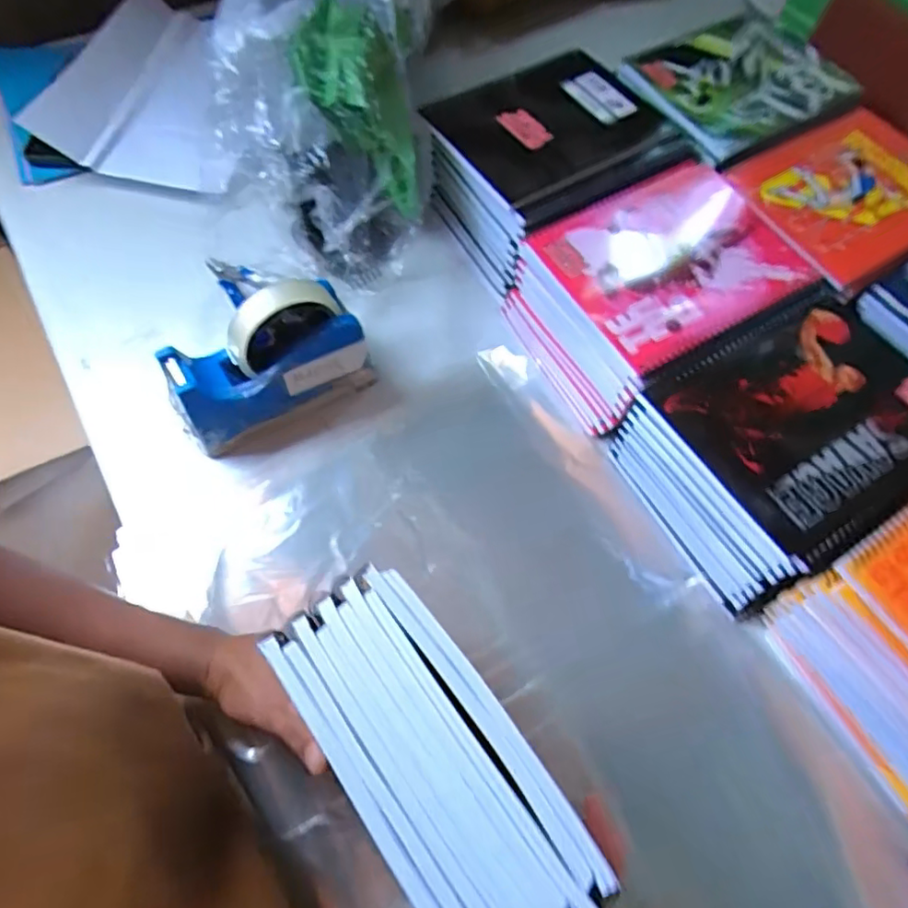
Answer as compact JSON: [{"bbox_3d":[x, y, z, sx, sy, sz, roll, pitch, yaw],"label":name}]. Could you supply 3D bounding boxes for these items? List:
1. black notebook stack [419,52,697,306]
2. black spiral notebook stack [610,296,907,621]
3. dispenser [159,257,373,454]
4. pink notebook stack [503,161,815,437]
[{"bbox_3d":[0.096,-0.275,0.594,0.206,0.104,0.173,-27,67,-14],"label":"black notebook stack"},{"bbox_3d":[0.260,-0.007,0.473,0.203,0.099,0.169,-27,67,-14],"label":"black spiral notebook stack"},{"bbox_3d":[-0.146,-0.074,0.477,0.153,0.121,0.062,-28,67,-14],"label":"dispenser"},{"bbox_3d":[0.166,-0.139,0.526,0.185,0.109,0.156,-30,68,-15],"label":"pink notebook stack"}]

